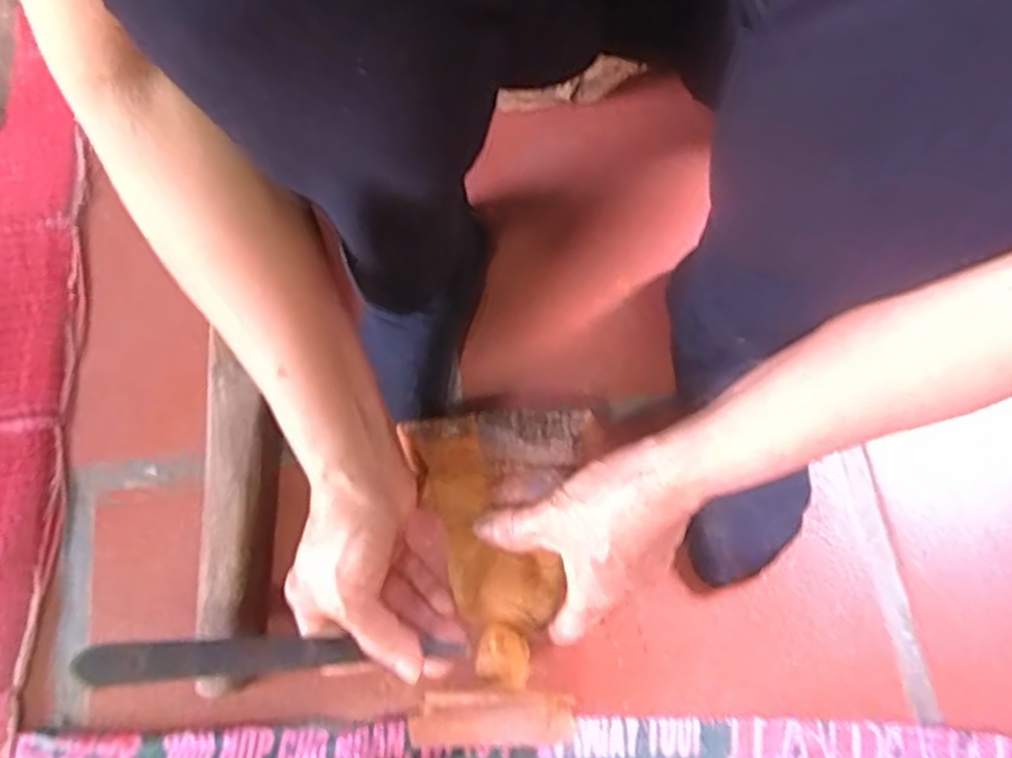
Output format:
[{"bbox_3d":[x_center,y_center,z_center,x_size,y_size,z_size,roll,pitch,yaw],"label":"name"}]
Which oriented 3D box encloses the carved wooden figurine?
[{"bbox_3d":[-0.003,0.093,0.426,0.097,0.057,0.136,-1,70,0],"label":"carved wooden figurine"}]

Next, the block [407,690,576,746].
[{"bbox_3d":[-0.009,0.172,0.390,0.086,0.013,0.025,-8,70,13],"label":"block"}]

